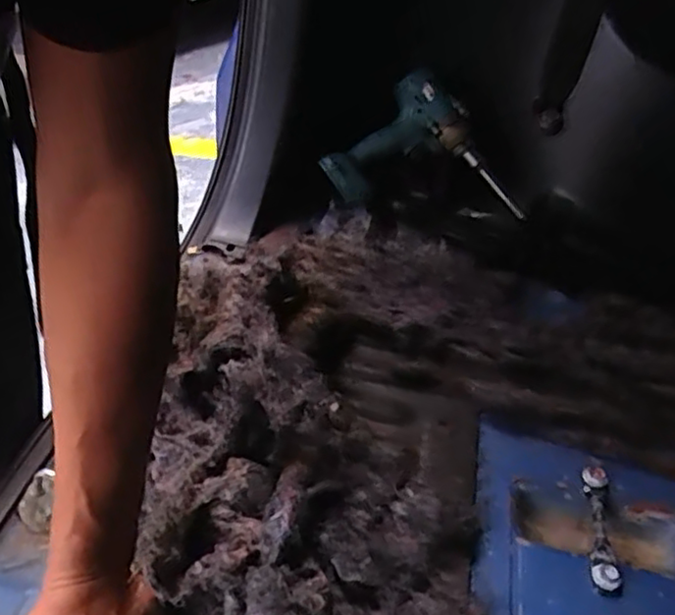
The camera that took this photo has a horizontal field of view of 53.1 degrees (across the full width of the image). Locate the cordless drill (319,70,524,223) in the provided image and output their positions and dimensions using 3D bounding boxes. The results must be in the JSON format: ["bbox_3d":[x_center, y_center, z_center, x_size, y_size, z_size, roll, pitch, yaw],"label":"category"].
[{"bbox_3d":[0.109,-0.174,0.939,0.235,0.219,0.099,50,14,-3],"label":"cordless drill"}]

